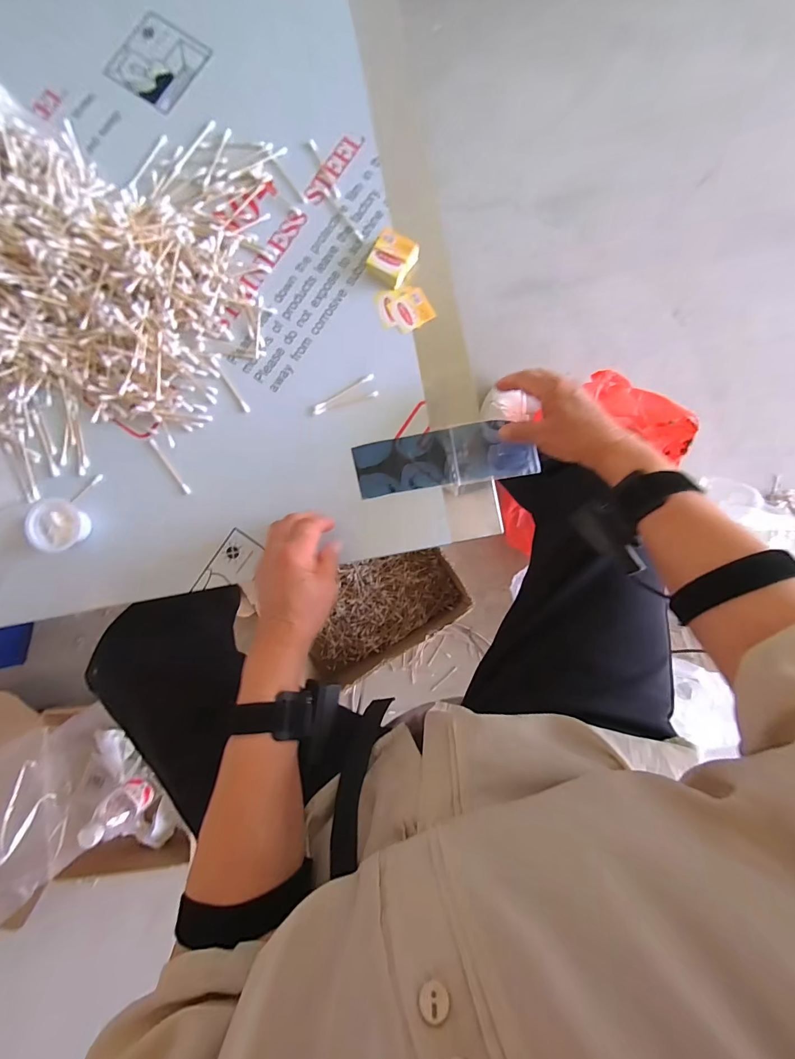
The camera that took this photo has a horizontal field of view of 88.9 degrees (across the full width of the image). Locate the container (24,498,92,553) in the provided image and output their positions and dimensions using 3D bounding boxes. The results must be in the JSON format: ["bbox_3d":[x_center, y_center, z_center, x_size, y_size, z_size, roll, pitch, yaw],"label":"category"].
[{"bbox_3d":[-0.355,-0.006,0.422,0.060,0.023,0.050,39,86,0],"label":"container"}]

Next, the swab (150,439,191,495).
[{"bbox_3d":[-0.251,-0.070,0.447,0.007,0.009,0.072,-35,89,-3],"label":"swab"}]

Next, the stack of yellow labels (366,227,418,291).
[{"bbox_3d":[-0.005,-0.297,0.447,0.044,0.021,0.047,31,86,0],"label":"stack of yellow labels"}]

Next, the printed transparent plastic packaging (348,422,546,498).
[{"bbox_3d":[0.054,-0.079,0.446,0.196,0.009,0.061,-8,90,-1],"label":"printed transparent plastic packaging"}]

